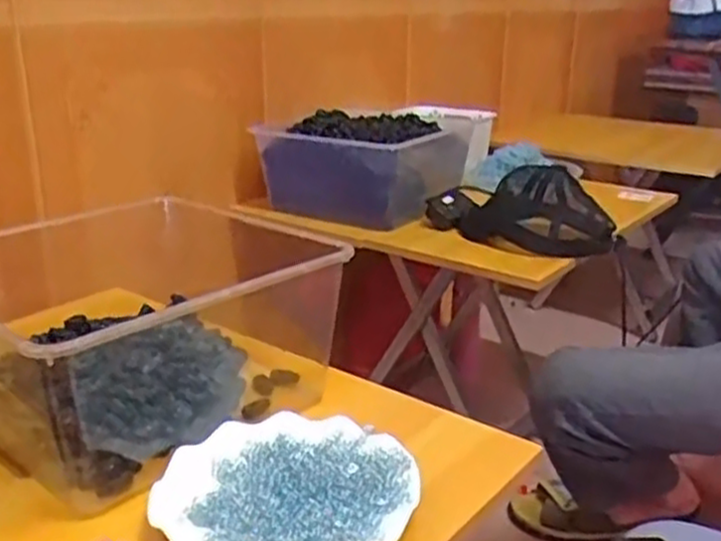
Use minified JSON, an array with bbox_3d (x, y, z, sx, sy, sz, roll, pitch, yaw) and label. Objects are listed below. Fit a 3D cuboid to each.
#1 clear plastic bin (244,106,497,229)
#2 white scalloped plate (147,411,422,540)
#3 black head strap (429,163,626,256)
[{"bbox_3d":[0.005,-0.183,1.305,0.261,0.140,0.278,13,24,30],"label":"clear plastic bin"},{"bbox_3d":[-0.052,0.159,0.557,0.176,0.027,0.176,11,23,25],"label":"white scalloped plate"},{"bbox_3d":[0.247,-0.092,1.169,0.191,0.133,0.256,-15,25,-36],"label":"black head strap"}]

